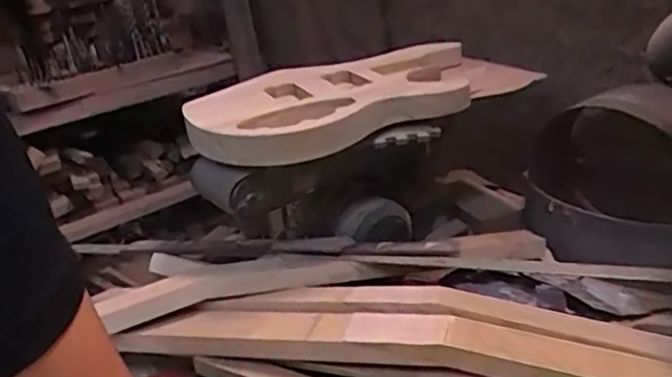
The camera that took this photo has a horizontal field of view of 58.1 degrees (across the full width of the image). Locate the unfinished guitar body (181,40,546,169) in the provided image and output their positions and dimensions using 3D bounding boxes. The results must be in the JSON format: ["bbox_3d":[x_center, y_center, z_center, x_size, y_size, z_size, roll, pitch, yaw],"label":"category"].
[{"bbox_3d":[0.051,-0.141,0.916,0.541,0.060,0.258,-19,26,-24],"label":"unfinished guitar body"}]

